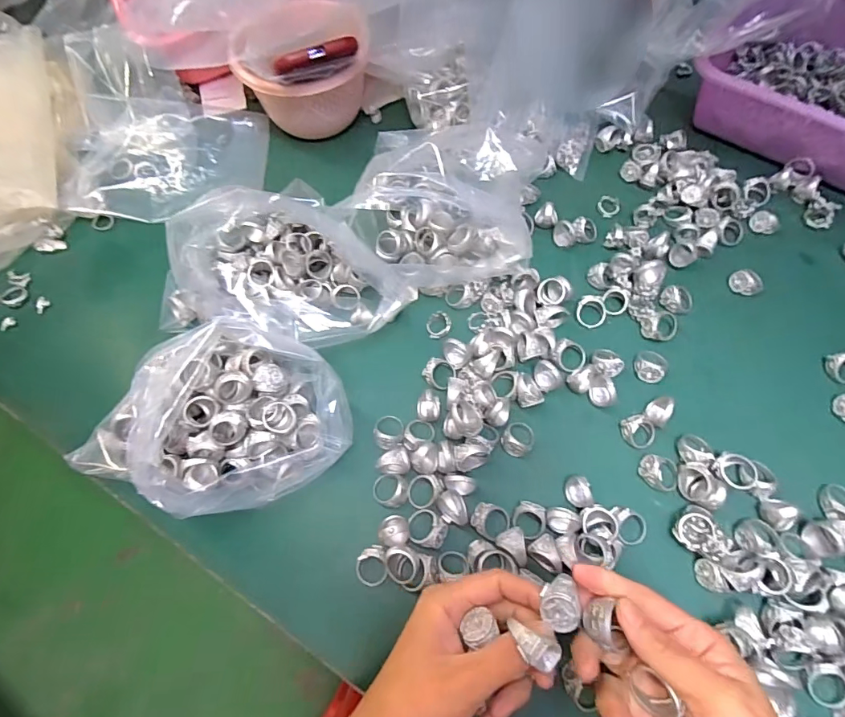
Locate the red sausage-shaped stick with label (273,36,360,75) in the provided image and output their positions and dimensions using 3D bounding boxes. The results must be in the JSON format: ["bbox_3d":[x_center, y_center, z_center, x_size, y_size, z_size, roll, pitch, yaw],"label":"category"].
[{"bbox_3d":[-0.097,-0.281,0.429,0.080,0.017,0.011,-22,68,-8],"label":"red sausage-shaped stick with label"}]

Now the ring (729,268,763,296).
[{"bbox_3d":[0.310,-0.073,0.443,0.018,0.015,0.028,-31,69,-11],"label":"ring"}]

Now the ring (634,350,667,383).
[{"bbox_3d":[0.202,0.006,0.411,0.027,0.015,0.030,32,71,14],"label":"ring"}]

